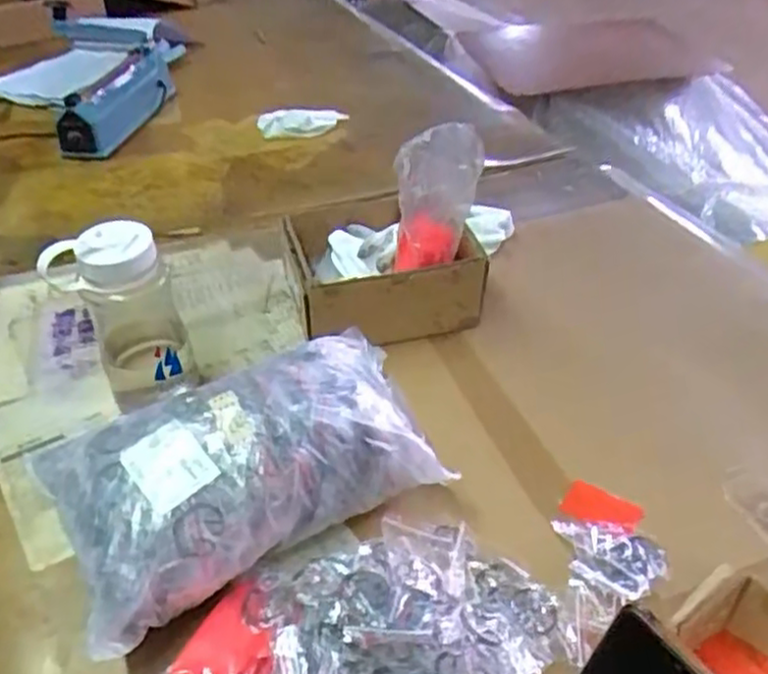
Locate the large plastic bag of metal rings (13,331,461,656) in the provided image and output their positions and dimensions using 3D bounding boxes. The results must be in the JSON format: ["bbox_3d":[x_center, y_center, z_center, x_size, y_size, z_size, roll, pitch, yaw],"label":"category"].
[{"bbox_3d":[-0.110,0.104,0.604,0.312,0.115,0.181,-23,44,-24],"label":"large plastic bag of metal rings"}]

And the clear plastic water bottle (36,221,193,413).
[{"bbox_3d":[-0.243,-0.015,0.678,0.094,0.193,0.080,-12,41,-12],"label":"clear plastic water bottle"}]

